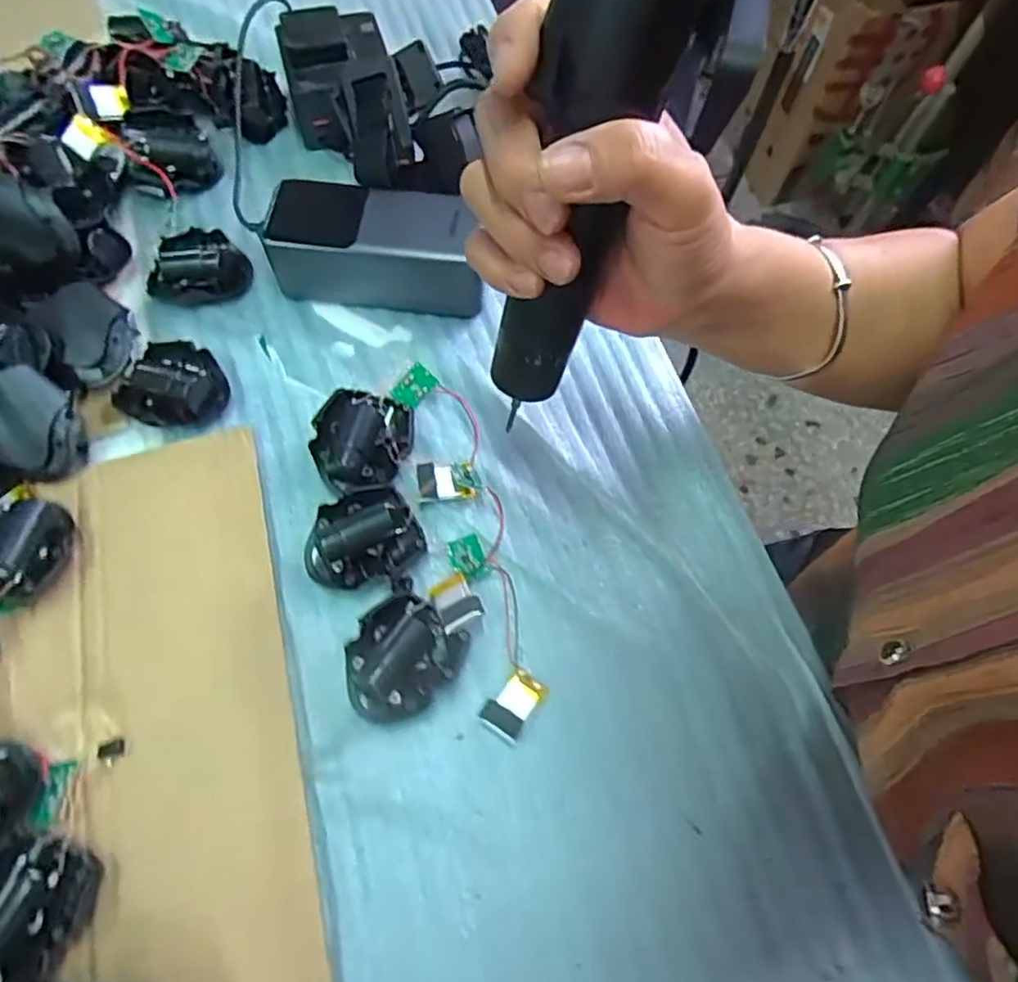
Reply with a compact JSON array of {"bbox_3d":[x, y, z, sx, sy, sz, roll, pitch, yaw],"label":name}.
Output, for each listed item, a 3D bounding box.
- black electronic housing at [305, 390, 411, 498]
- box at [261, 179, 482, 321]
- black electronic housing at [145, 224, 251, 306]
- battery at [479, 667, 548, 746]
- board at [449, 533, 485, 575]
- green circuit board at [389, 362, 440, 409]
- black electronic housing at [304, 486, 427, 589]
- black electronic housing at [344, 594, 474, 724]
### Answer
[{"bbox_3d":[-0.081,-0.029,0.359,0.052,0.021,0.055,-2,66,-4],"label":"black electronic housing"},{"bbox_3d":[-0.082,-0.149,0.397,0.134,0.050,0.053,6,65,0],"label":"box"},{"bbox_3d":[-0.198,-0.142,0.407,0.060,0.018,0.052,-19,68,-11],"label":"black electronic housing"},{"bbox_3d":[0.003,0.102,0.312,0.021,0.012,0.032,35,69,13],"label":"battery"},{"bbox_3d":[-0.023,0.033,0.342,0.017,0.004,0.021,-17,67,-10],"label":"board"},{"bbox_3d":[-0.056,-0.061,0.376,0.025,0.004,0.018,-42,94,4],"label":"green circuit board"},{"bbox_3d":[-0.078,0.025,0.337,0.058,0.016,0.045,-20,68,-12],"label":"black electronic housing"},{"bbox_3d":[-0.053,0.081,0.311,0.049,0.020,0.056,41,70,15],"label":"black electronic housing"}]

